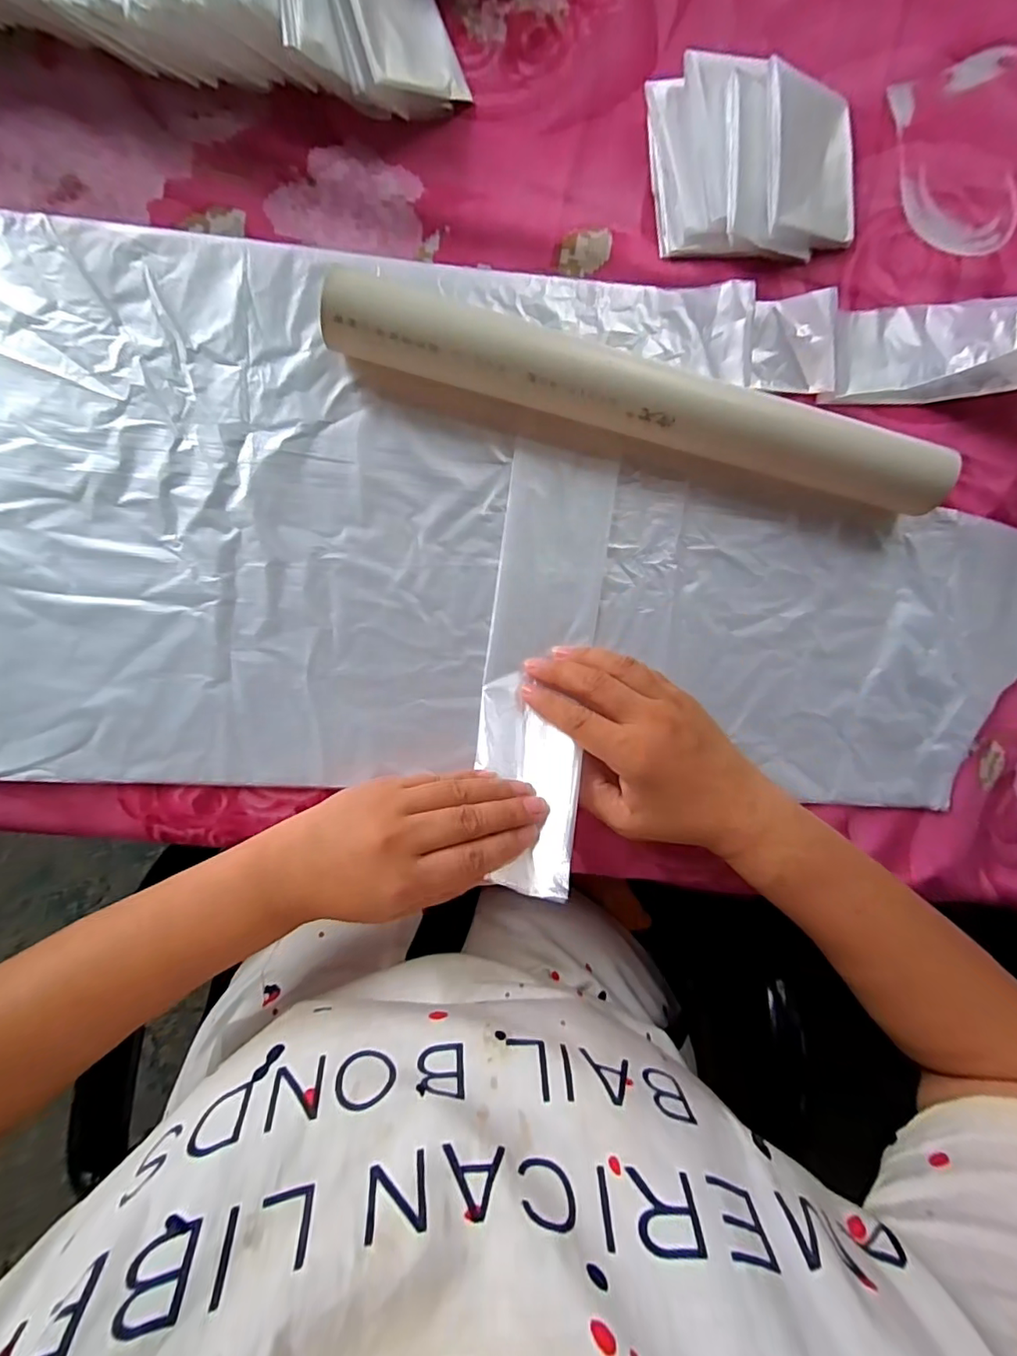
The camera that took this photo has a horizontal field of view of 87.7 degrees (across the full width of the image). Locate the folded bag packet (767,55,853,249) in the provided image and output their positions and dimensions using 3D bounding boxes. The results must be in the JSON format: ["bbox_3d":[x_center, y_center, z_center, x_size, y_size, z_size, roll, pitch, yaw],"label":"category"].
[{"bbox_3d":[0.175,-0.299,0.306,0.062,0.022,0.083,-6,94,-4],"label":"folded bag packet"}]

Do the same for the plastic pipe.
[{"bbox_3d":[0.075,-0.151,0.296,0.344,0.040,0.039,12,93,-5],"label":"plastic pipe"}]

